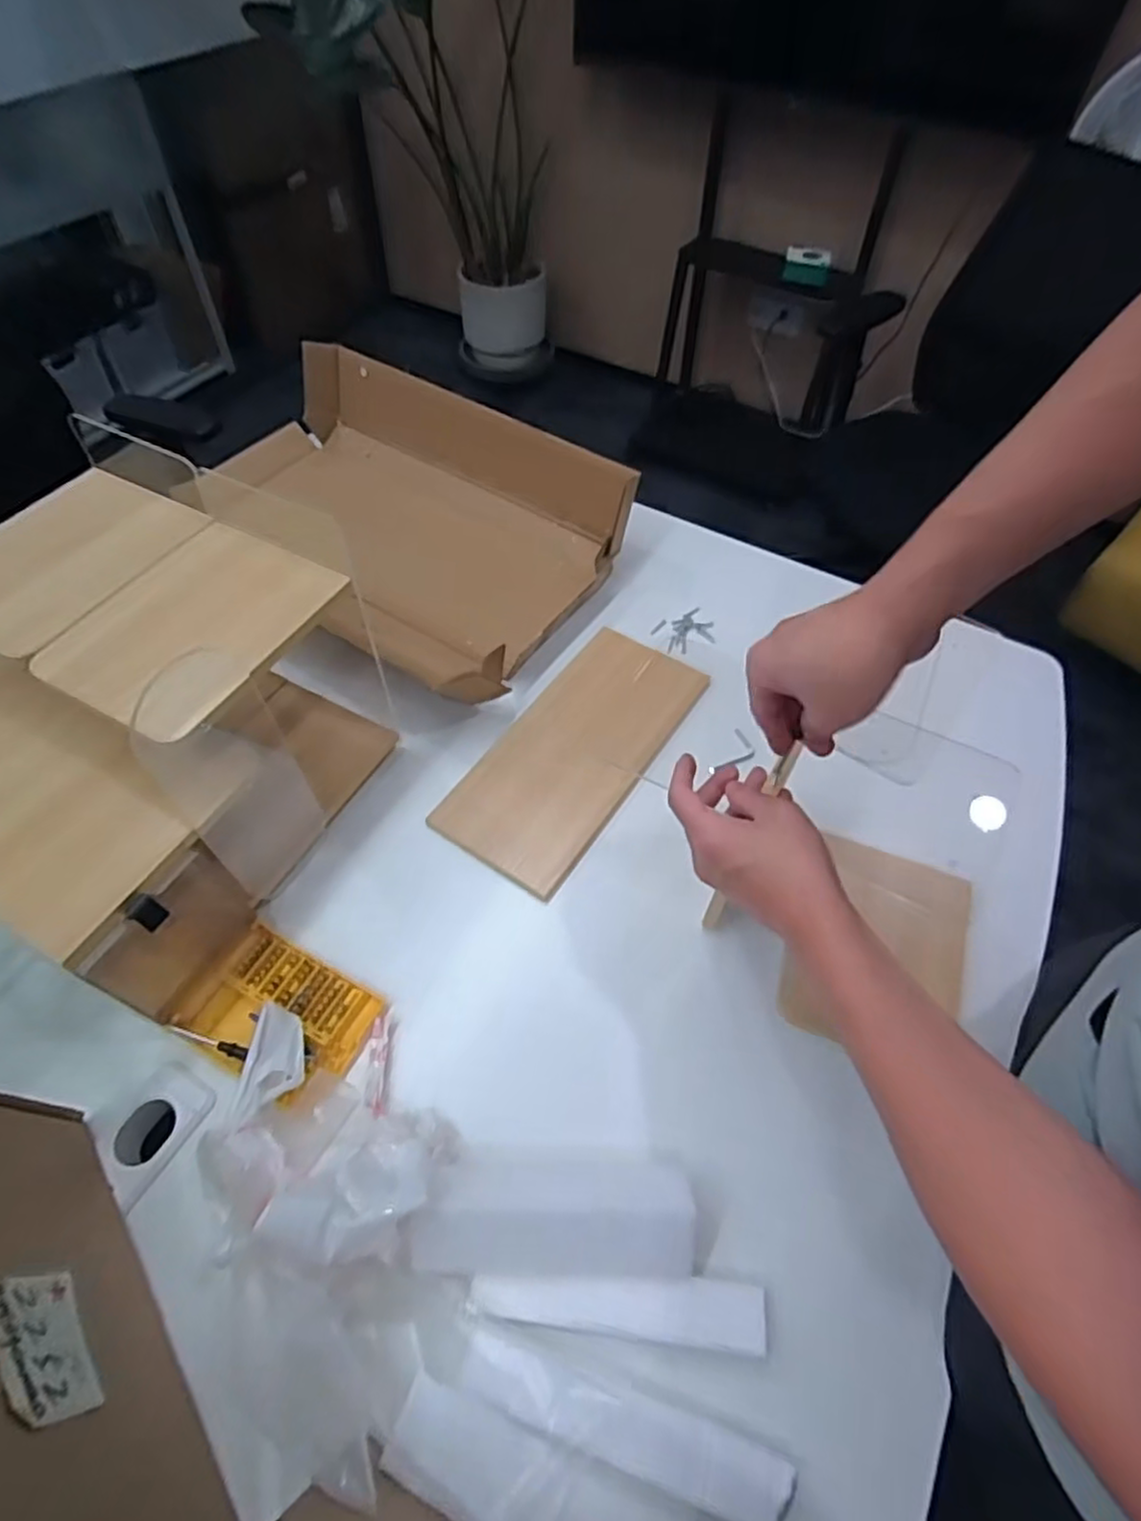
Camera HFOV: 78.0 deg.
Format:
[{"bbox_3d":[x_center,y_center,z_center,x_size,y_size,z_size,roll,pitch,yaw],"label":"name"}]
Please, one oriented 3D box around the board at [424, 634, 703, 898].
[{"bbox_3d":[0.007,-0.016,0.801,0.156,0.015,0.342,32,64,15],"label":"board"}]

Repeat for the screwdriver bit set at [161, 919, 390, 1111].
[{"bbox_3d":[-0.253,0.221,0.619,0.145,0.028,0.111,24,57,15],"label":"screwdriver bit set"}]

